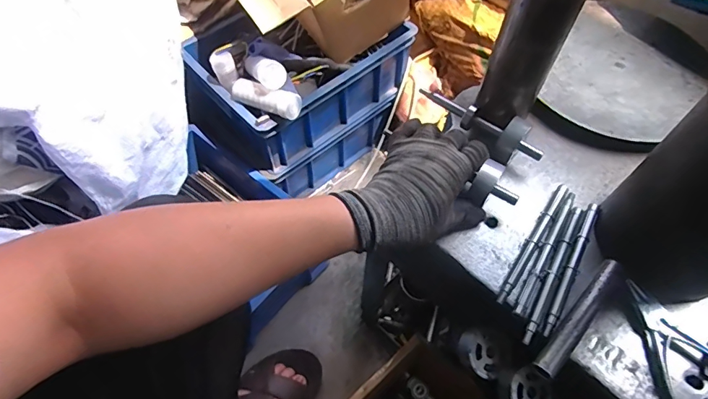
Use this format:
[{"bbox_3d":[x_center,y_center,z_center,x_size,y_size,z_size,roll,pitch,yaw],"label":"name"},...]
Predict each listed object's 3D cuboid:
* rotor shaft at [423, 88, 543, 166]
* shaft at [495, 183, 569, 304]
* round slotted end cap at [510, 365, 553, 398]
[{"bbox_3d":[0.143,-0.088,0.515,0.155,0.047,0.039,38,65,21],"label":"rotor shaft"},{"bbox_3d":[0.189,0.043,0.460,0.012,0.010,0.162,31,62,17],"label":"shaft"},{"bbox_3d":[0.178,0.196,0.445,0.048,0.006,0.047,42,68,-9],"label":"round slotted end cap"}]

